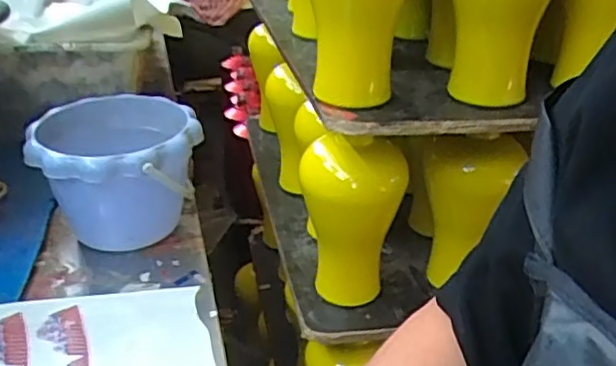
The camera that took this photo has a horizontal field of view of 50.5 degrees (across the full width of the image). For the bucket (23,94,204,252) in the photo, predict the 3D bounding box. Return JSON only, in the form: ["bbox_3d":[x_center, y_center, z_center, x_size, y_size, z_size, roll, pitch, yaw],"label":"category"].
[{"bbox_3d":[-0.182,-0.007,0.635,0.149,0.120,0.155,1,28,-1],"label":"bucket"}]

